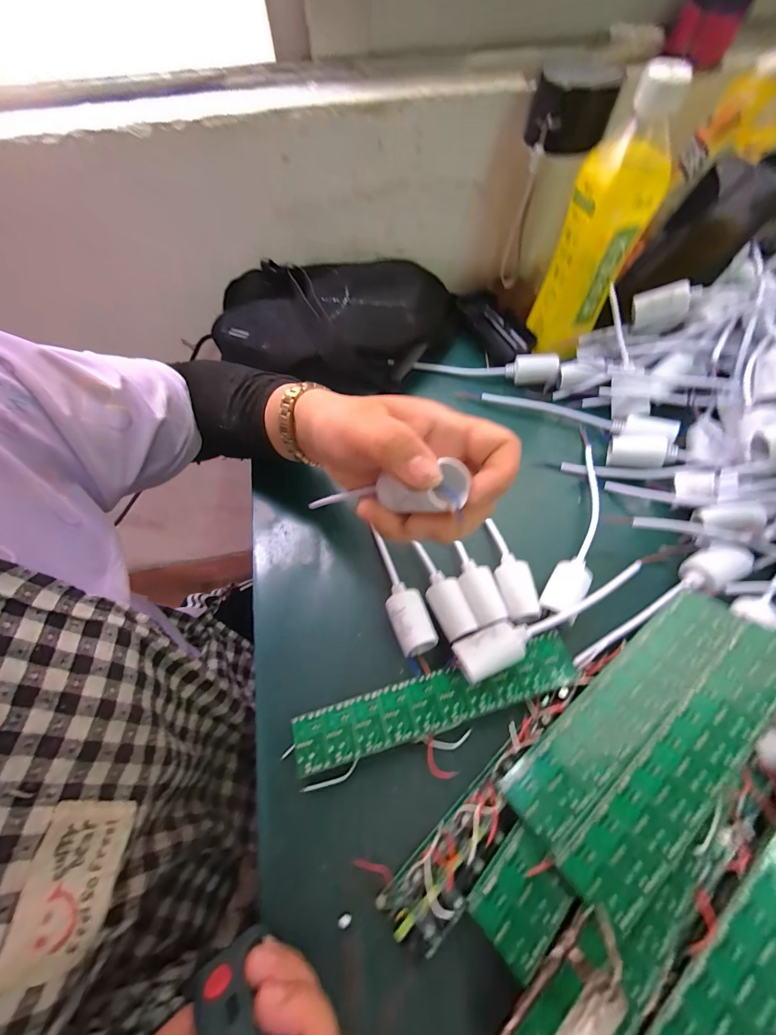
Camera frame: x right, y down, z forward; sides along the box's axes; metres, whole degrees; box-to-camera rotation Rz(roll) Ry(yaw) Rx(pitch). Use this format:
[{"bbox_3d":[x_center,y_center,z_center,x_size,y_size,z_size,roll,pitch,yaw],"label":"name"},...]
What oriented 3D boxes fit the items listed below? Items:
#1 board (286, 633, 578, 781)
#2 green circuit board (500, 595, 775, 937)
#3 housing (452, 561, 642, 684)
[{"bbox_3d":[0.035,0.129,0.261,0.199,0.012,0.035,-16,64,-6],"label":"board"},{"bbox_3d":[0.164,0.126,0.227,0.195,0.006,0.075,-36,43,-15],"label":"green circuit board"},{"bbox_3d":[0.128,0.070,0.269,0.172,0.024,0.028,-22,65,-9],"label":"housing"}]

